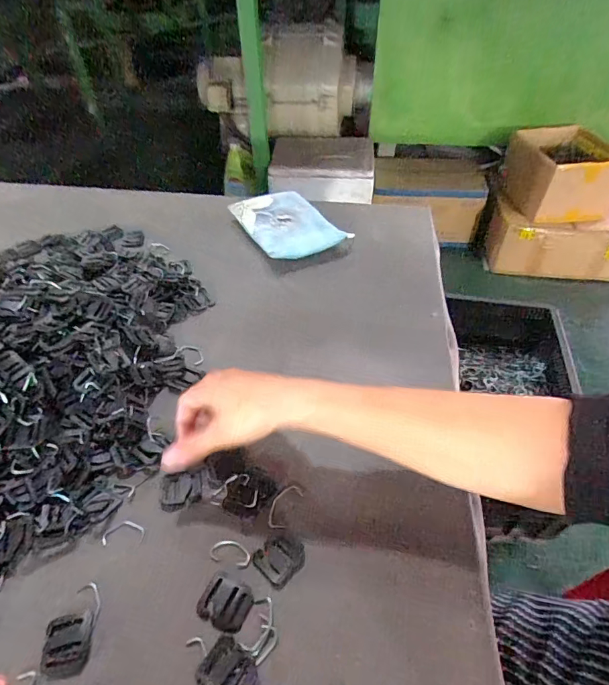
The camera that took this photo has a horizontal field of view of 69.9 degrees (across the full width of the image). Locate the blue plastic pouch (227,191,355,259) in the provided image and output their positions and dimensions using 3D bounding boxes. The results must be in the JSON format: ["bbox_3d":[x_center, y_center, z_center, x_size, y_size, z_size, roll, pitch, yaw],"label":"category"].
[{"bbox_3d":[-0.026,-0.176,0.650,0.115,0.033,0.157,-21,50,-18],"label":"blue plastic pouch"}]

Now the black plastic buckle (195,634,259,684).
[{"bbox_3d":[-0.049,0.217,0.287,0.038,0.004,0.030,23,50,21],"label":"black plastic buckle"}]

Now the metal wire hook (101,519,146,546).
[{"bbox_3d":[-0.146,0.154,0.353,0.033,0.004,0.019,-3,46,-4],"label":"metal wire hook"}]

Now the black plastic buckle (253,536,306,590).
[{"bbox_3d":[-0.019,0.166,0.337,0.032,0.004,0.035,34,54,29],"label":"black plastic buckle"}]

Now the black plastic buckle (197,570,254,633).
[{"bbox_3d":[-0.058,0.189,0.317,0.036,0.004,0.032,19,49,17],"label":"black plastic buckle"}]

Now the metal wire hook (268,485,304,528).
[{"bbox_3d":[-0.017,0.136,0.364,0.019,0.004,0.040,22,49,20],"label":"metal wire hook"}]

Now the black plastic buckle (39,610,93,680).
[{"bbox_3d":[-0.164,0.207,0.299,0.030,0.004,0.036,-6,46,-6],"label":"black plastic buckle"}]

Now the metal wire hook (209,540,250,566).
[{"bbox_3d":[-0.058,0.163,0.340,0.032,0.004,0.016,8,46,7],"label":"metal wire hook"}]

